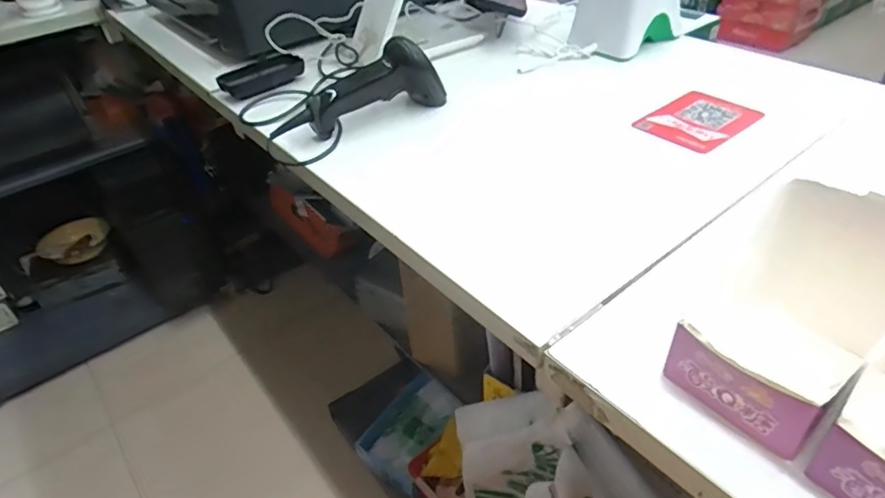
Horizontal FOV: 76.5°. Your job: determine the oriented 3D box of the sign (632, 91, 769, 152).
[{"bbox_3d":[0.276,-0.140,0.607,0.117,0.005,0.089,-29,47,-27],"label":"sign"}]

